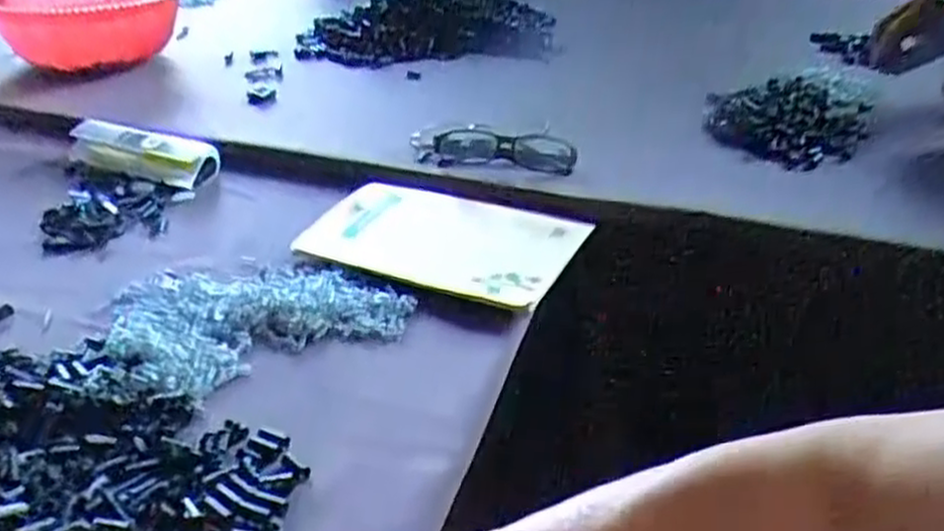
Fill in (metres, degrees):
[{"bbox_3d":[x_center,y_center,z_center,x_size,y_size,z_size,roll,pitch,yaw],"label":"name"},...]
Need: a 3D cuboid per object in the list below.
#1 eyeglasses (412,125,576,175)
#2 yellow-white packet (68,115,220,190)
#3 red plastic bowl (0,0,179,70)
[{"bbox_3d":[0.017,-0.106,0.723,0.151,0.031,0.048,5,34,9],"label":"eyeglasses"},{"bbox_3d":[-0.324,-0.111,0.774,0.170,0.031,0.046,13,36,21],"label":"yellow-white packet"},{"bbox_3d":[-0.474,-0.300,0.979,0.200,0.103,0.204,-1,33,0],"label":"red plastic bowl"}]

